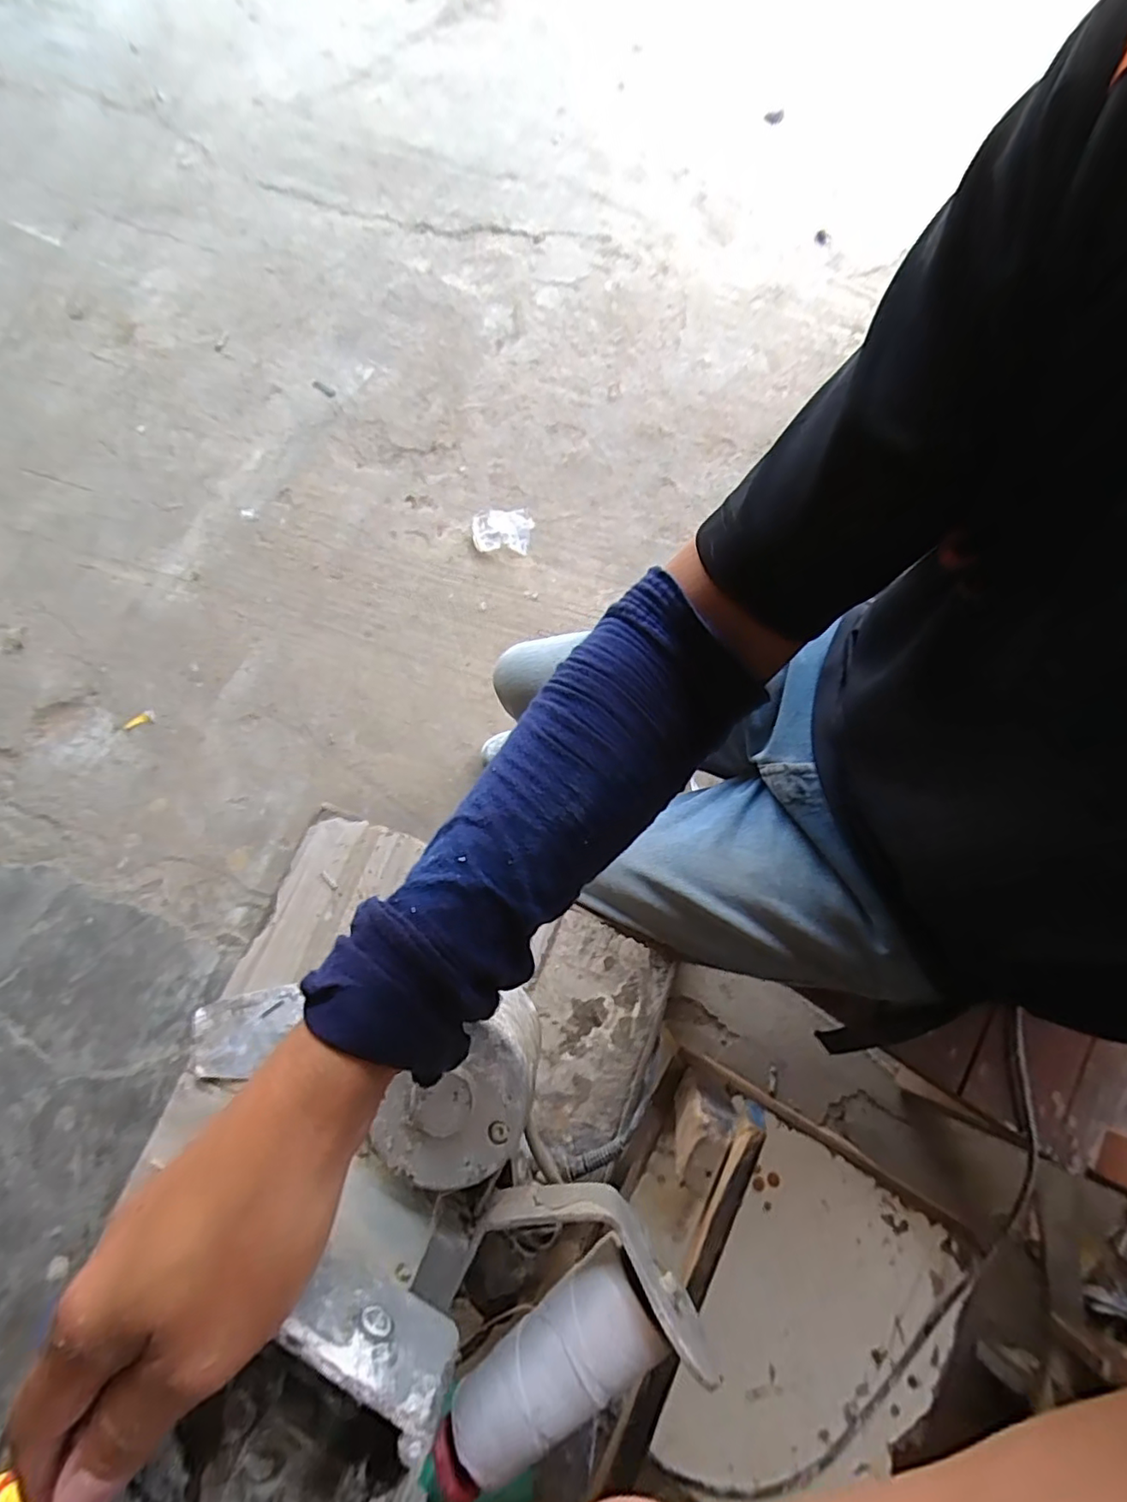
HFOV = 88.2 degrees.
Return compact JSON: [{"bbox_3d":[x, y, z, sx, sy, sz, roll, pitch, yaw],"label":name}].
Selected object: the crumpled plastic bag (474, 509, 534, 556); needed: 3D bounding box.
[{"bbox_3d":[-0.122,-0.449,1.173,0.117,0.021,0.097,2,74,0],"label":"crumpled plastic bag"}]

